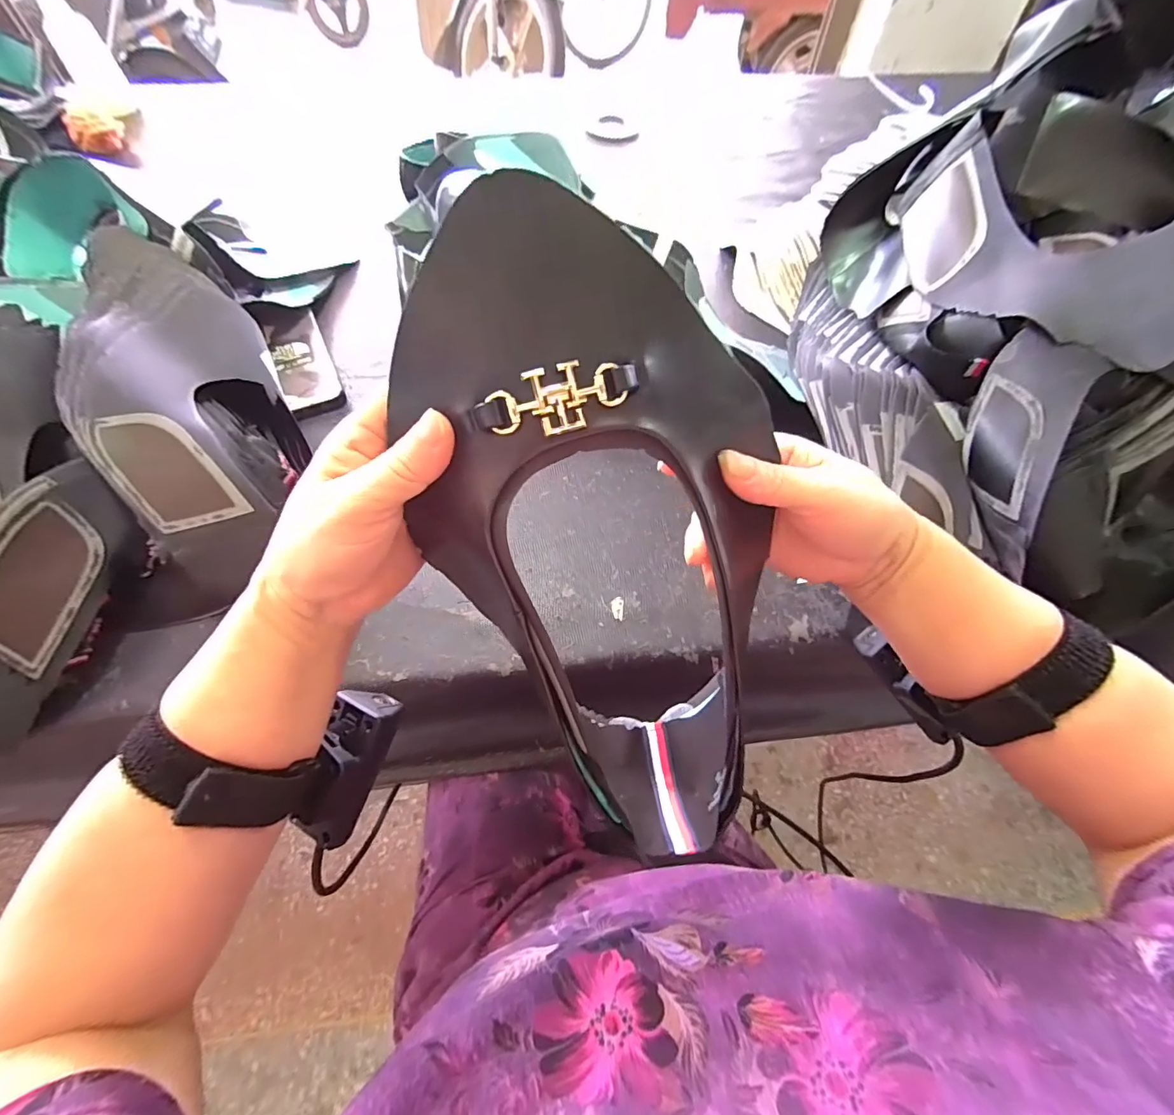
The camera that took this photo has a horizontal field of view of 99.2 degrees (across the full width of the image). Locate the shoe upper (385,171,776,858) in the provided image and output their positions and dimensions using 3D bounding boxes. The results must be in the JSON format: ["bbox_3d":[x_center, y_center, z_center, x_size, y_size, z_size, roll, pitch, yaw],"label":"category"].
[{"bbox_3d":[0.014,-0.003,0.213,0.141,0.067,0.276,-20,106,-12],"label":"shoe upper"}]

